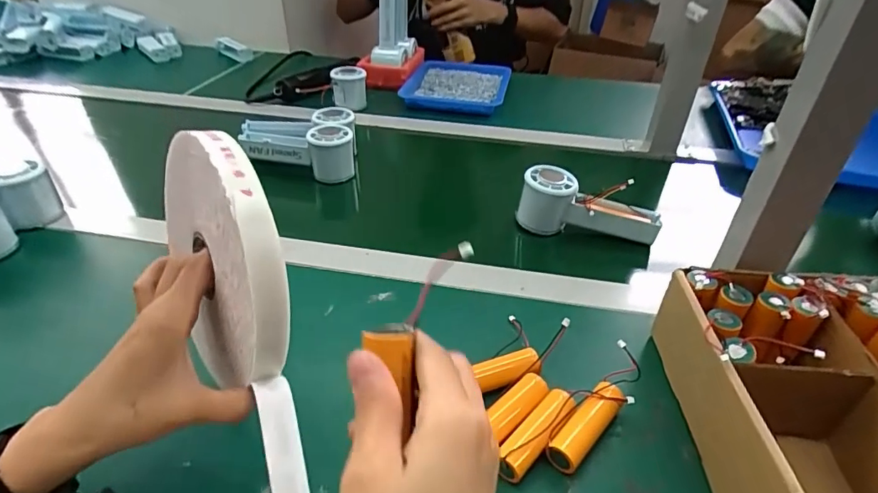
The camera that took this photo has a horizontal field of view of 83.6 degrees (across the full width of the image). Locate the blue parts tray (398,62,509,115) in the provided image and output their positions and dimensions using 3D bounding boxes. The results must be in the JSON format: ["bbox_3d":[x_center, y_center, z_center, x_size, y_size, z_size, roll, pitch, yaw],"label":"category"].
[{"bbox_3d":[0.032,-0.292,0.899,0.179,0.033,0.235,9,38,8],"label":"blue parts tray"}]

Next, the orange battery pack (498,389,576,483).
[{"bbox_3d":[0.065,0.126,0.332,0.022,0.016,0.071,29,44,30],"label":"orange battery pack"}]

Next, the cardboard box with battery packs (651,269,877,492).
[{"bbox_3d":[0.274,0.103,0.329,0.198,0.079,0.189,4,37,2],"label":"cardboard box with battery packs"}]

